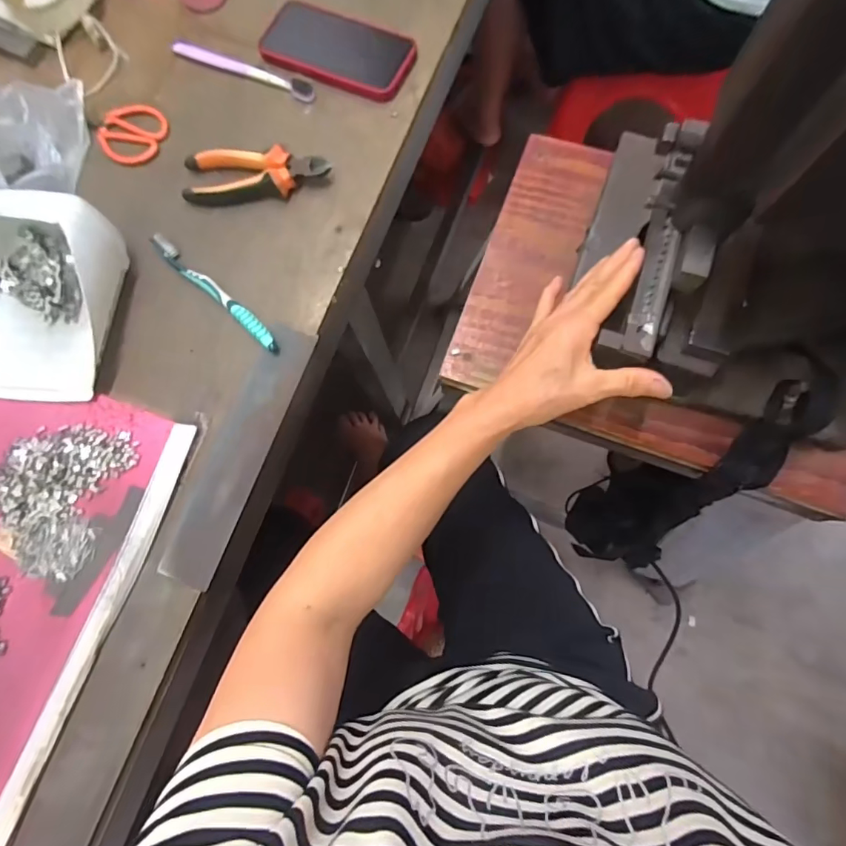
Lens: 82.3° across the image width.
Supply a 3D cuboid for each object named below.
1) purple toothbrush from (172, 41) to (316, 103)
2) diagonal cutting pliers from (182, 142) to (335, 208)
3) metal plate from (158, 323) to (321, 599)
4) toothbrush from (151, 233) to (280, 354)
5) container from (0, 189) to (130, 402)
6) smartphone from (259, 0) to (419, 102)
[{"bbox_3d":[-0.198,-0.393,0.539,0.176,0.007,0.019,25,79,6],"label":"purple toothbrush"},{"bbox_3d":[-0.172,-0.256,0.497,0.149,0.029,0.046,0,78,1],"label":"diagonal cutting pliers"},{"bbox_3d":[-0.168,0.025,0.444,0.050,0.006,0.244,20,79,5],"label":"metal plate"},{"bbox_3d":[-0.205,-0.130,0.473,0.180,0.018,0.016,41,82,9],"label":"toothbrush"},{"bbox_3d":[-0.370,-0.117,0.441,0.157,0.076,0.174,1,78,1],"label":"container"},{"bbox_3d":[-0.095,-0.412,0.533,0.171,0.013,0.086,23,79,6],"label":"smartphone"}]

